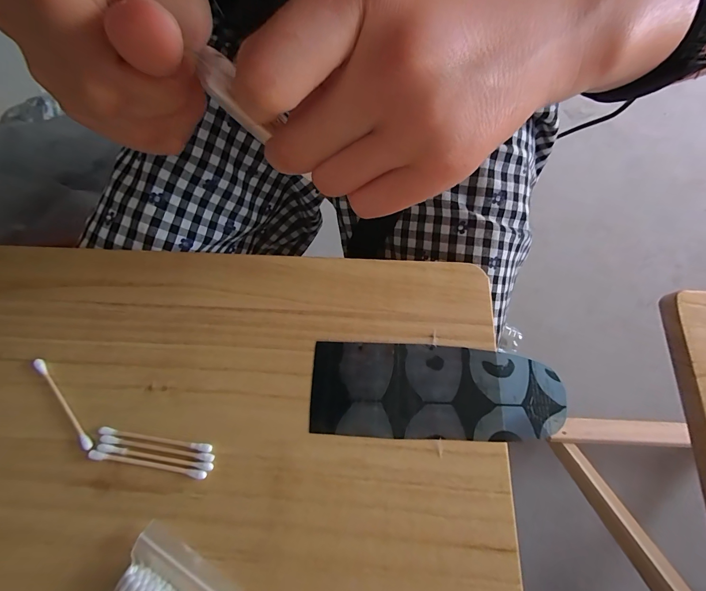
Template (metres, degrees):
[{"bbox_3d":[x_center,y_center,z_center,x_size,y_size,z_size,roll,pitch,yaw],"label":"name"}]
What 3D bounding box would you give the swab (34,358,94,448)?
[{"bbox_3d":[-0.187,0.069,0.214,0.007,0.005,0.072,-40,77,-13],"label":"swab"}]

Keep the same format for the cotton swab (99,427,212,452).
[{"bbox_3d":[-0.124,0.089,0.207,0.070,0.004,0.004,9,72,1],"label":"cotton swab"}]

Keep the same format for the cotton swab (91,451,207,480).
[{"bbox_3d":[-0.125,0.103,0.203,0.072,0.004,0.005,10,72,1],"label":"cotton swab"}]

